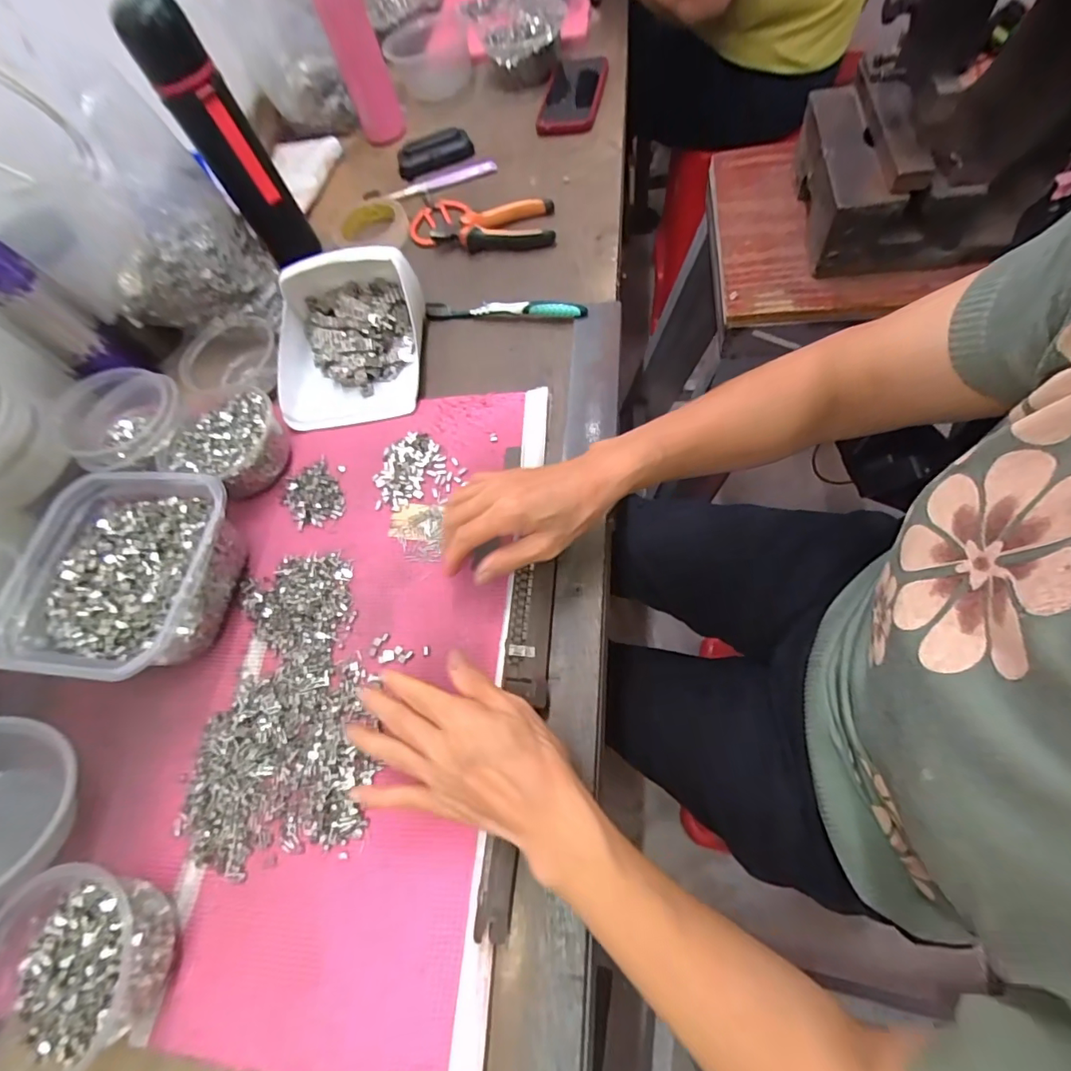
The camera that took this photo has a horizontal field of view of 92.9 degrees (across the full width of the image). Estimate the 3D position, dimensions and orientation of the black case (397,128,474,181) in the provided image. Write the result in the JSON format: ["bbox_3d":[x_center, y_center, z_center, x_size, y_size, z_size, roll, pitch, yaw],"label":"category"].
[{"bbox_3d":[-0.142,-0.543,0.715,0.107,0.036,0.026,-30,63,-3],"label":"black case"}]

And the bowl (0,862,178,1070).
[{"bbox_3d":[-0.304,0.286,0.329,0.118,0.057,0.113,-3,65,6],"label":"bowl"}]

